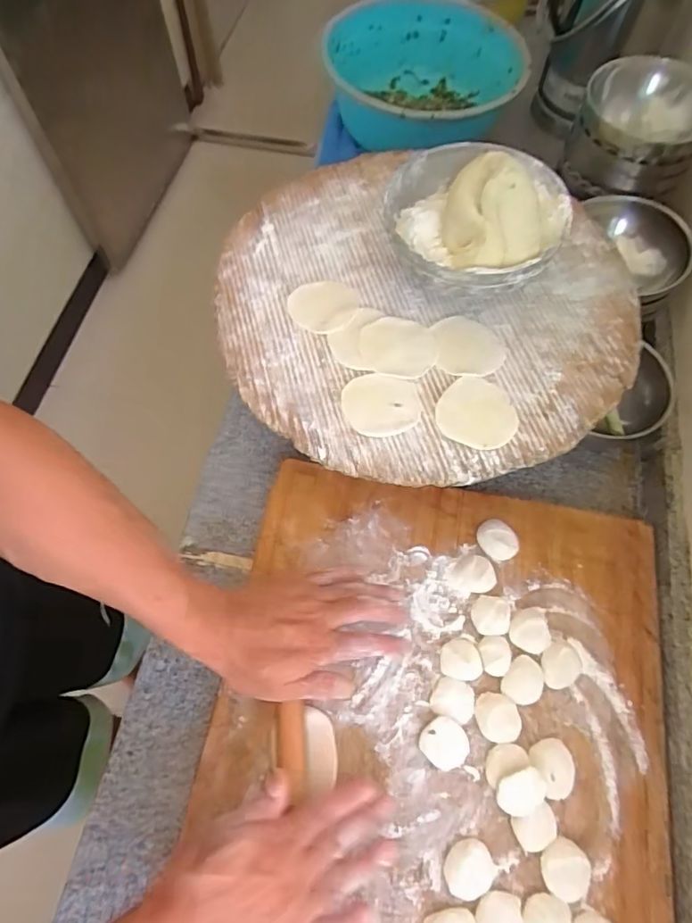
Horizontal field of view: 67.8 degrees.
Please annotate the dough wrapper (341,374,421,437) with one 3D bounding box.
[{"bbox_3d":[0.032,-0.051,0.473,0.070,0.006,0.063,2,65,1],"label":"dough wrapper"}]

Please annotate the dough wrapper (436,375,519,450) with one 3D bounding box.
[{"bbox_3d":[0.121,-0.045,0.470,0.070,0.007,0.068,-2,61,3],"label":"dough wrapper"}]

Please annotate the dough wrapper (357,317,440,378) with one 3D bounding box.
[{"bbox_3d":[0.050,-0.109,0.487,0.072,0.007,0.064,6,65,3],"label":"dough wrapper"}]

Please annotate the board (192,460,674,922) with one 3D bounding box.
[{"bbox_3d":[0.068,0.297,0.430,0.384,0.035,0.574,10,66,5],"label":"board"}]

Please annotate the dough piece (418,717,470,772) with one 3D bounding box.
[{"bbox_3d":[0.085,0.242,0.443,0.040,0.010,0.038,0,65,0],"label":"dough piece"}]

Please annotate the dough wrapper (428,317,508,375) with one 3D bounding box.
[{"bbox_3d":[0.120,-0.112,0.501,0.068,0.006,0.069,-3,65,-1],"label":"dough wrapper"}]

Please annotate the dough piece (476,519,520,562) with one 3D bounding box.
[{"bbox_3d":[0.153,0.078,0.516,0.042,0.010,0.037,41,72,17],"label":"dough piece"}]

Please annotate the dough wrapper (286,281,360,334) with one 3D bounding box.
[{"bbox_3d":[-0.021,-0.160,0.525,0.066,0.005,0.071,0,65,0],"label":"dough wrapper"}]

